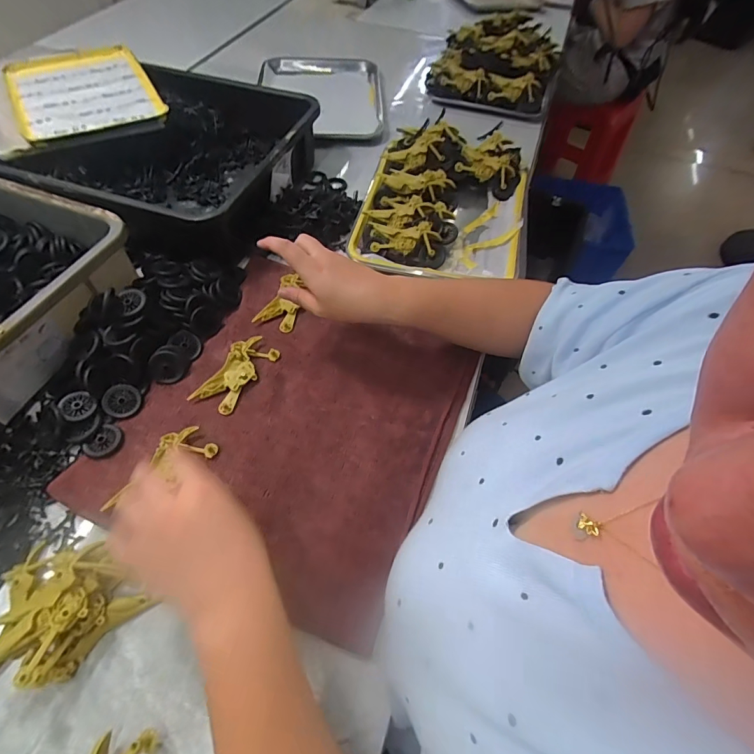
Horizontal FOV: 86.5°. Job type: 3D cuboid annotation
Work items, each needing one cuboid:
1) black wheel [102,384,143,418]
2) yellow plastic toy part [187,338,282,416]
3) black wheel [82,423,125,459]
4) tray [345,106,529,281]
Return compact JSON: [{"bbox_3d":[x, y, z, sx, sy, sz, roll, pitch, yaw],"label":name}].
[{"bbox_3d":[-0.280,0.027,0.441,0.036,0.007,0.036,8,72,-26],"label":"black wheel"},{"bbox_3d":[-0.163,-0.004,0.470,0.054,0.010,0.100,22,59,11],"label":"yellow plastic toy part"},{"bbox_3d":[-0.285,0.068,0.421,0.033,0.006,0.037,29,61,15],"label":"black wheel"},{"bbox_3d":[0.110,-0.279,0.644,0.250,0.070,0.327,12,58,5],"label":"tray"}]

